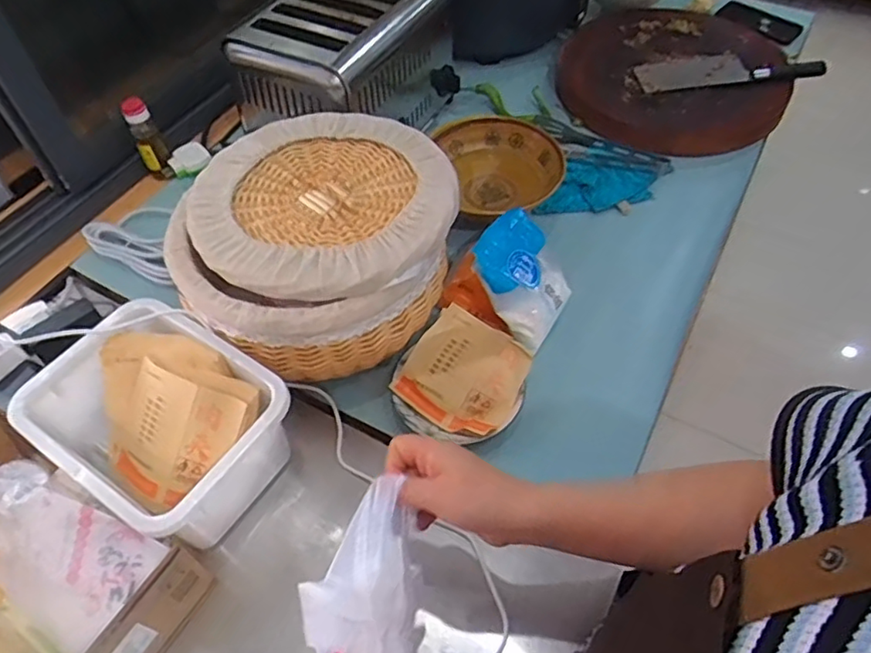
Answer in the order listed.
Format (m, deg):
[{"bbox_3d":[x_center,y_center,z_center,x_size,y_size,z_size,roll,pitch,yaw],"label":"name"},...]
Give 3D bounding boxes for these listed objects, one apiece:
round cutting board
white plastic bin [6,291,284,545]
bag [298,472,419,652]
[{"bbox_3d":[0.418,-0.446,1.082,0.382,0.074,0.397,-1,53,1],"label":"round cutting board"},{"bbox_3d":[-0.281,0.103,0.645,0.238,0.119,0.182,28,59,20],"label":"white plastic bin"},{"bbox_3d":[-0.054,0.199,0.442,0.071,0.041,0.168,3,80,4],"label":"bag"}]

